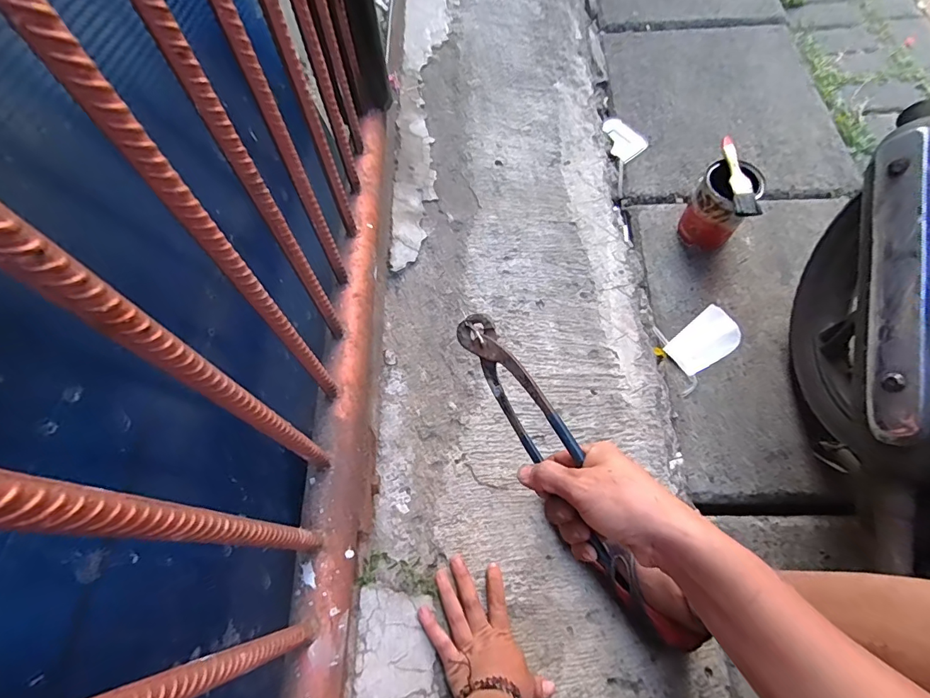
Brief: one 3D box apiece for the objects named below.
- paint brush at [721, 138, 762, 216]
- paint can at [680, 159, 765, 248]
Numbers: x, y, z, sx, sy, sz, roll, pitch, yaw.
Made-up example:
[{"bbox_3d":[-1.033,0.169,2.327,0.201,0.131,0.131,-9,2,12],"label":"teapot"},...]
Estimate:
[{"bbox_3d":[0.465,-0.296,0.778,0.037,0.020,0.169,0,65,3],"label":"paint brush"},{"bbox_3d":[0.464,-0.260,0.841,0.097,0.148,0.101,-1,65,2],"label":"paint can"}]

